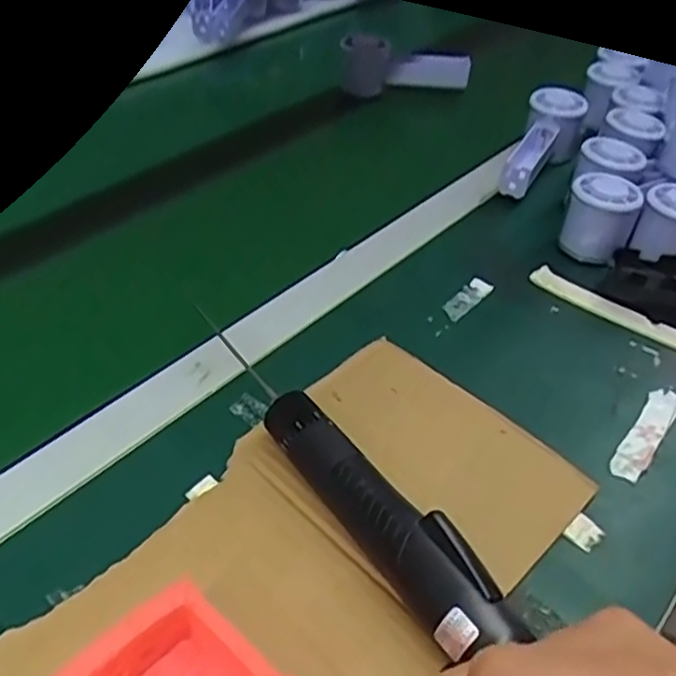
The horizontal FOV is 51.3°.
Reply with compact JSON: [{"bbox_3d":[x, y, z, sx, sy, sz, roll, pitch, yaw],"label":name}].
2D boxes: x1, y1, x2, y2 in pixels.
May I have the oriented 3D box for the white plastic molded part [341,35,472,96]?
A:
[{"bbox_3d":[0.072,-0.290,0.767,0.135,0.065,0.023,14,43,10],"label":"white plastic molded part"}]

